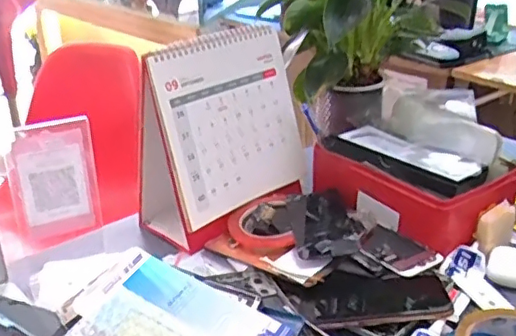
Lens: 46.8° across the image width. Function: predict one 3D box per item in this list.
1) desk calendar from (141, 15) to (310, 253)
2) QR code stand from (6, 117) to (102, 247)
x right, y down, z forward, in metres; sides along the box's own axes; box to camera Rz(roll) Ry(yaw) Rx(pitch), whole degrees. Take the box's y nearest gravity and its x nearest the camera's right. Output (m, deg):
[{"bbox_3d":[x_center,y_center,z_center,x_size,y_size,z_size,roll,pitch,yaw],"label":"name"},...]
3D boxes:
[{"bbox_3d":[-0.046,-0.050,0.737,0.107,0.221,0.208,19,31,37],"label":"desk calendar"},{"bbox_3d":[-0.201,0.010,0.594,0.076,0.121,0.023,-15,28,-28],"label":"QR code stand"}]

